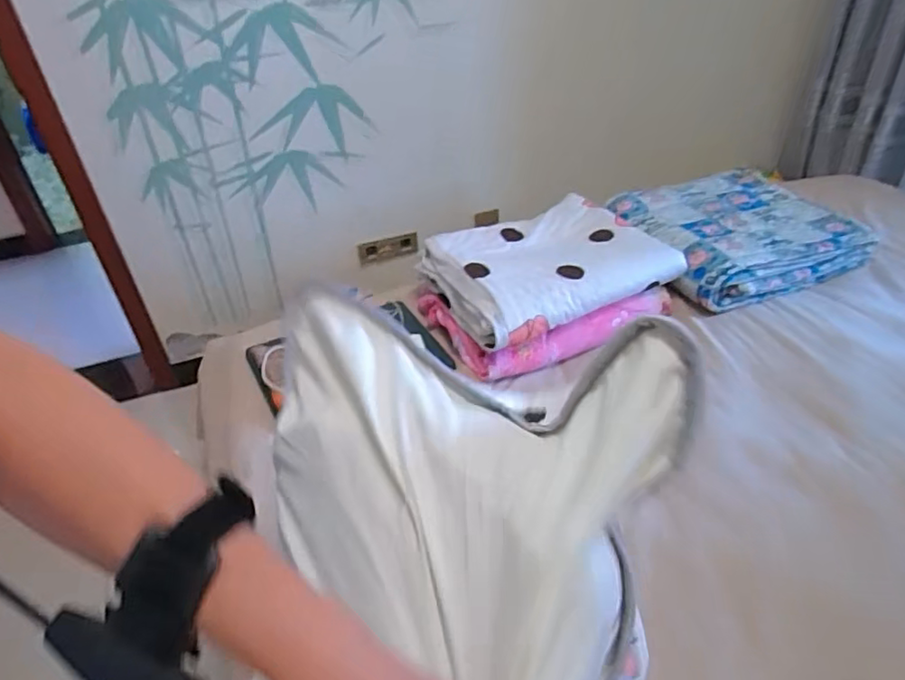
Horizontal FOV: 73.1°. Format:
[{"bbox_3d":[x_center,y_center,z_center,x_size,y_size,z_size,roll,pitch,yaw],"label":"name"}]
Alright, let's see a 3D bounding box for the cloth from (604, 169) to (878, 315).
[{"bbox_3d":[0.589,-0.234,1.337,0.430,0.091,0.407,-15,39,-15],"label":"cloth"}]

